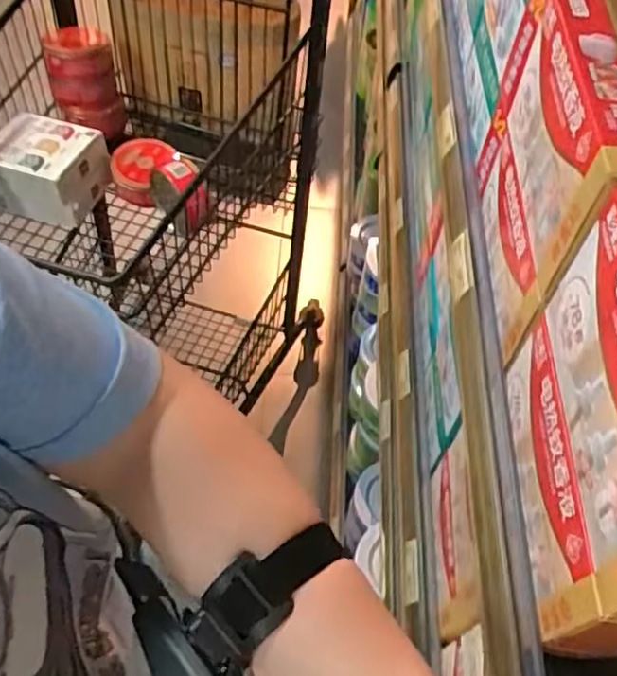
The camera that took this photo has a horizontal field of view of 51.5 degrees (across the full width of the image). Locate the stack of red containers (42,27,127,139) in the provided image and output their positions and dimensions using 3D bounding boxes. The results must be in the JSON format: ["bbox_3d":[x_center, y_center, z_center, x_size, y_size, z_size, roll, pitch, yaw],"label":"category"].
[{"bbox_3d":[-0.377,-0.433,1.079,0.104,0.142,0.118,-16,59,-13],"label":"stack of red containers"}]

